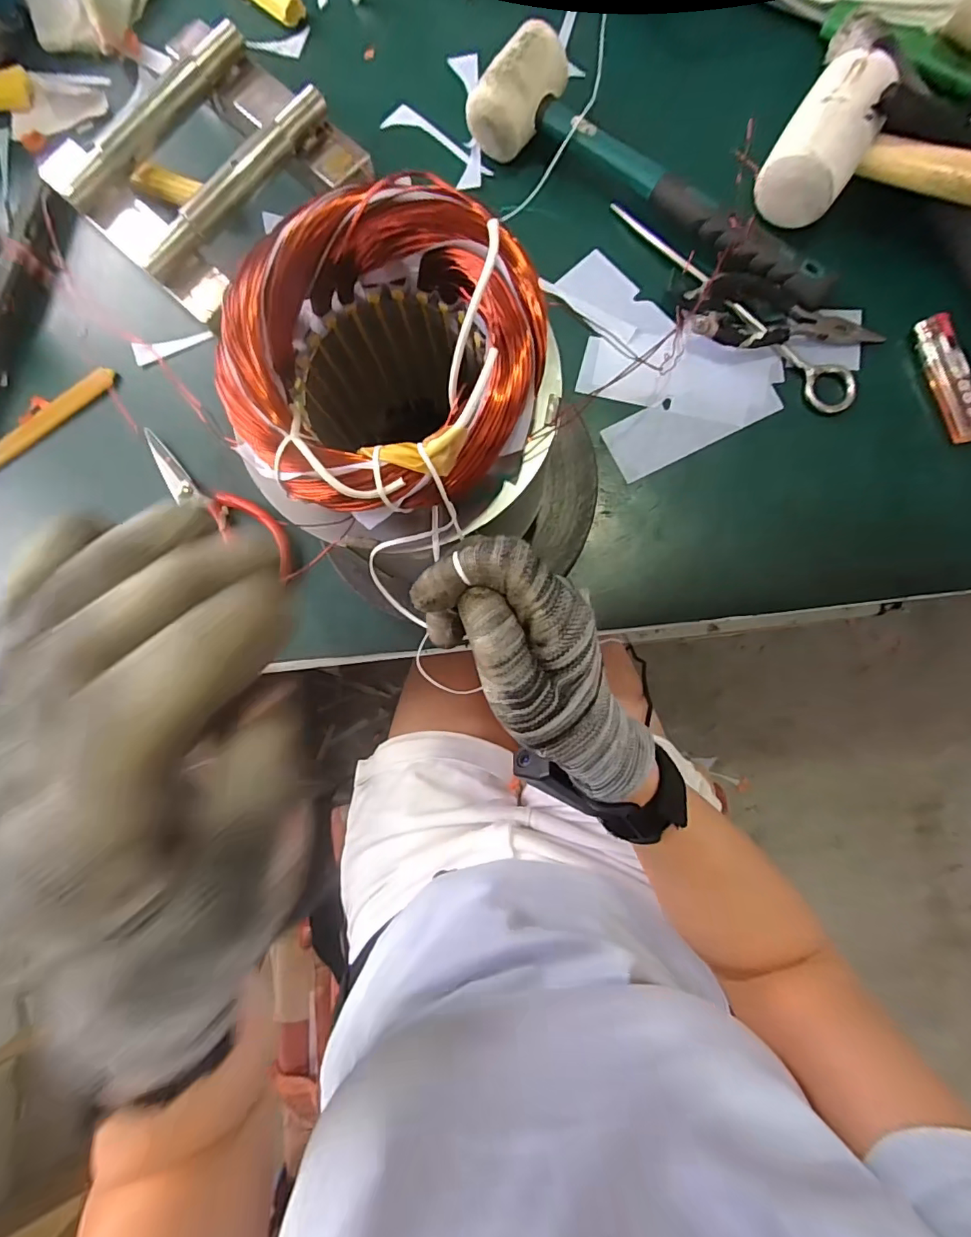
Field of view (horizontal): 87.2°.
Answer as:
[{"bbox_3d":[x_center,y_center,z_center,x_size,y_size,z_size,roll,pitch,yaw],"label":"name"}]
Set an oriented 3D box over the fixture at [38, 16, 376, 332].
[{"bbox_3d":[-0.218,-0.348,0.392,0.183,0.044,0.190,-44,82,-1],"label":"fixture"}]

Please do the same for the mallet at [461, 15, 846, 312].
[{"bbox_3d":[0.111,-0.296,0.355,0.282,0.046,0.072,43,88,8],"label":"mallet"}]

